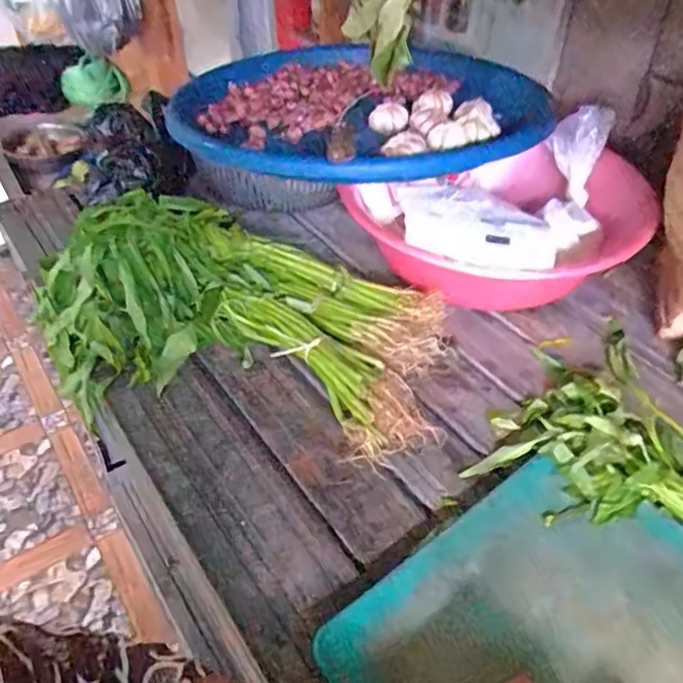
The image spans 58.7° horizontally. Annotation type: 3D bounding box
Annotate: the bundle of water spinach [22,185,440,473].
[{"bbox_3d":[-0.111,-0.044,0.636,0.428,0.111,0.237,12,44,12],"label":"bundle of water spinach"}]

